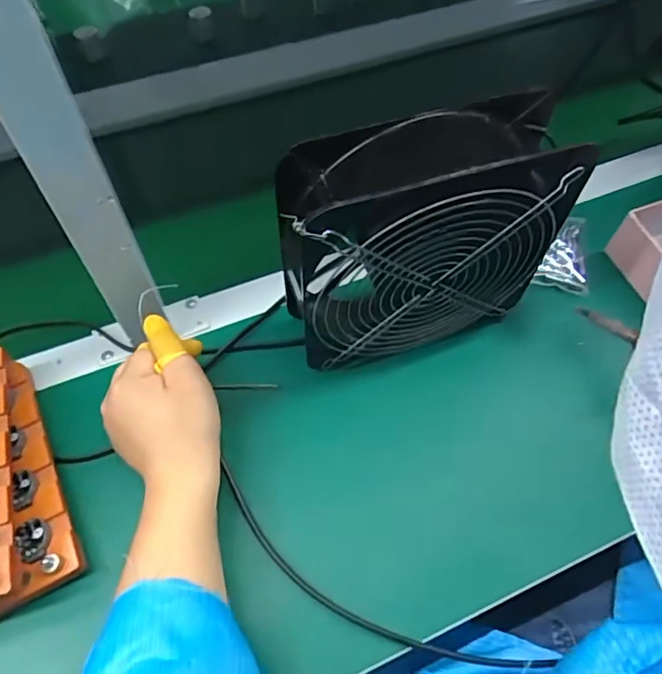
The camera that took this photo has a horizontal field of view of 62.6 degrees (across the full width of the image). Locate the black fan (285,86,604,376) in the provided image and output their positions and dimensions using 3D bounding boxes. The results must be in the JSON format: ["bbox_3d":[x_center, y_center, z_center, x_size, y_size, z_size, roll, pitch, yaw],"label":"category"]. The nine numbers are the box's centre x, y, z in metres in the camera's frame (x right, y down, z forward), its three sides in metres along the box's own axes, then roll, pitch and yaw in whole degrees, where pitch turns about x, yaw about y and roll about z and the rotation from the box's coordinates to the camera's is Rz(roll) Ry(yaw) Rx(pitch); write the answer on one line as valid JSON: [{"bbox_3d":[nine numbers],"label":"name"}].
[{"bbox_3d":[0.066,-0.066,0.415,0.191,0.193,0.062,-15,60,-10],"label":"black fan"}]

